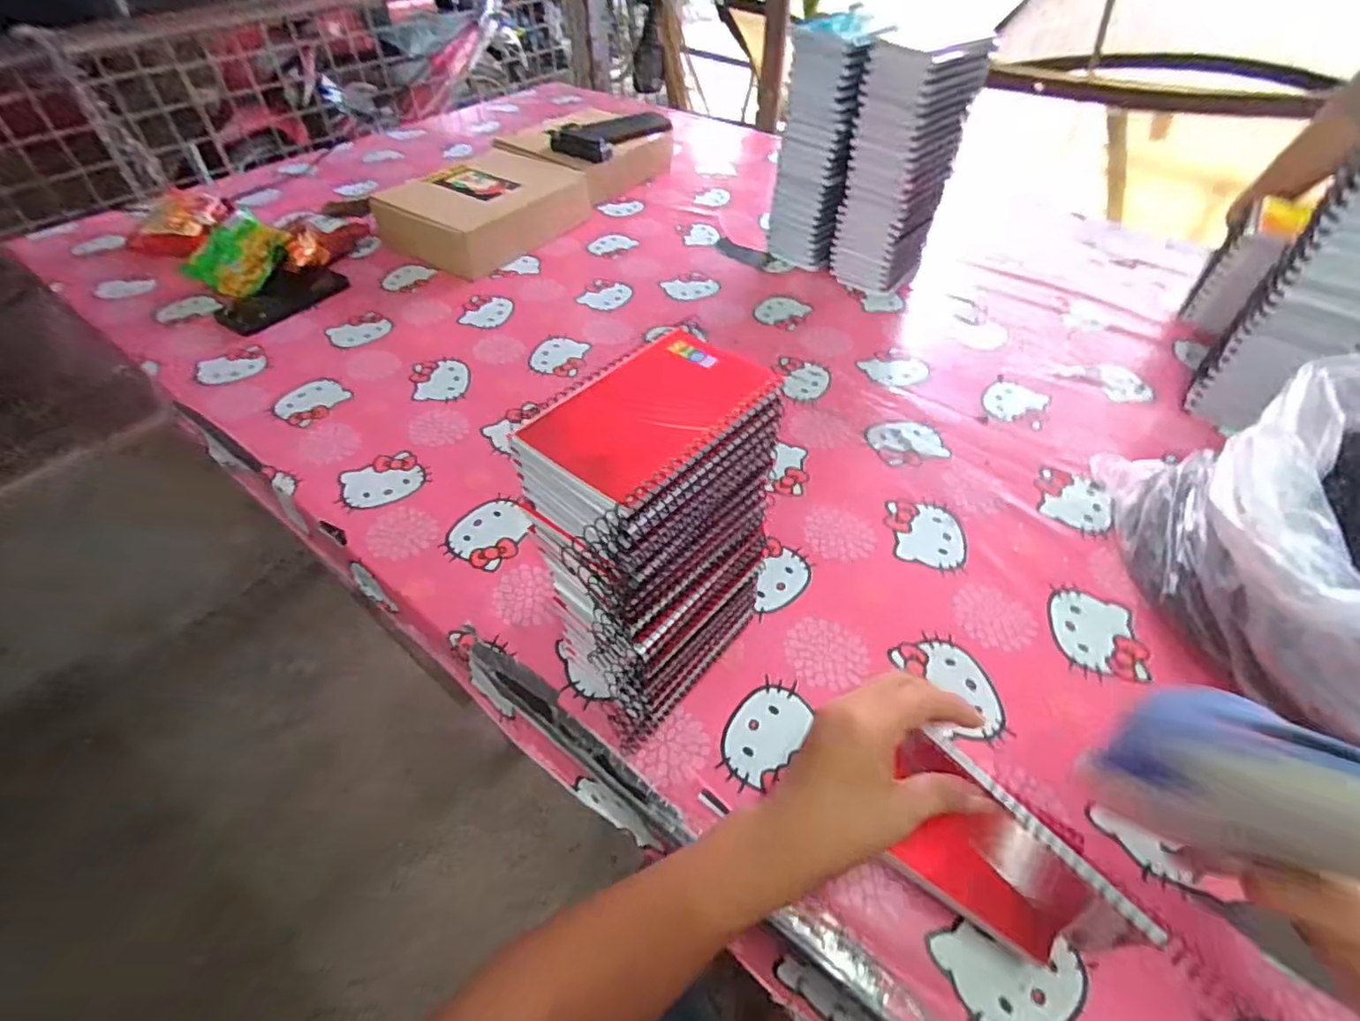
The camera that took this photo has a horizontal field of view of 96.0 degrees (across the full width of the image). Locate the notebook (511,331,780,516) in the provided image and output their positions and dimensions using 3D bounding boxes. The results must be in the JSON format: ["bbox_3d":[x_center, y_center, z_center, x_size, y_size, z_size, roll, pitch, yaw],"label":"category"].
[{"bbox_3d":[-0.012,-0.055,0.326,0.079,0.010,0.133,31,55,25],"label":"notebook"}]

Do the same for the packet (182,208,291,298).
[{"bbox_3d":[-0.620,-0.358,0.851,0.150,0.029,0.117,29,82,23],"label":"packet"}]

